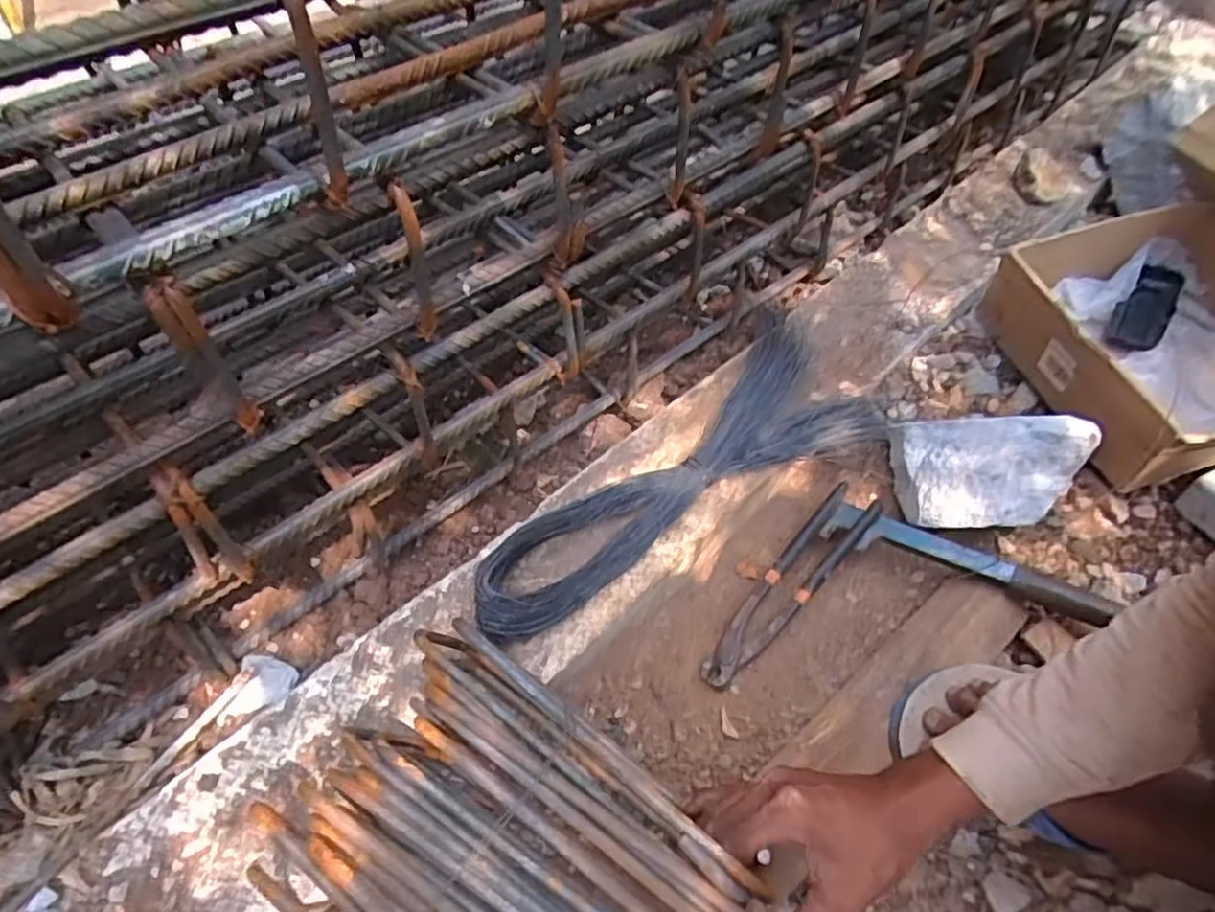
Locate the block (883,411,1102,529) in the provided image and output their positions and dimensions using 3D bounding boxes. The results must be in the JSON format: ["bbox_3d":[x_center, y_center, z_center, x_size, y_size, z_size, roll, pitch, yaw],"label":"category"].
[{"bbox_3d":[0.355,0.012,0.639,0.159,0.079,0.096,0,55,-3],"label":"block"}]

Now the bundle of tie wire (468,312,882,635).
[{"bbox_3d":[0.086,0.016,0.585,0.156,0.064,0.431,37,61,20],"label":"bundle of tie wire"}]

